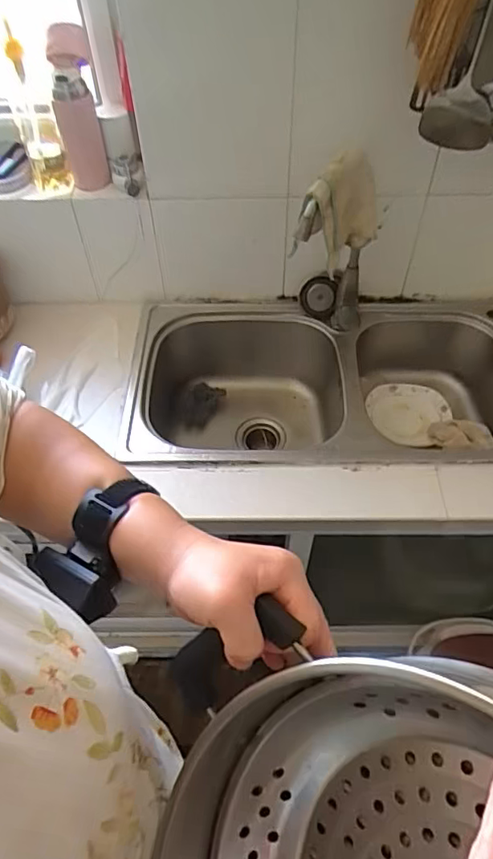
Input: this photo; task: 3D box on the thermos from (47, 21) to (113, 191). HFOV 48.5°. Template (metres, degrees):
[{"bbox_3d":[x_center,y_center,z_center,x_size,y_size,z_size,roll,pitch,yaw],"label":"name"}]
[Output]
[{"bbox_3d":[-0.276,-0.519,0.896,0.068,0.221,0.056,-11,53,-8],"label":"thermos"}]

